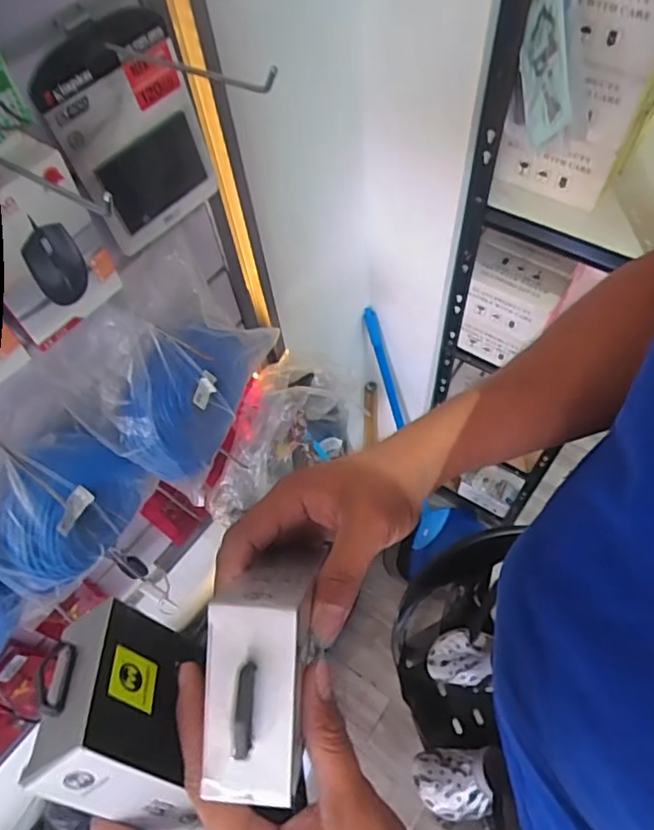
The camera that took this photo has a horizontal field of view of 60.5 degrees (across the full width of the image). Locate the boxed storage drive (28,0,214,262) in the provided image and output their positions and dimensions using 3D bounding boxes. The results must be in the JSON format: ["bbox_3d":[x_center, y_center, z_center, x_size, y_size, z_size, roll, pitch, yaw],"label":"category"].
[{"bbox_3d":[-0.163,-0.236,0.484,0.014,0.176,0.121,37,69,23],"label":"boxed storage drive"}]

